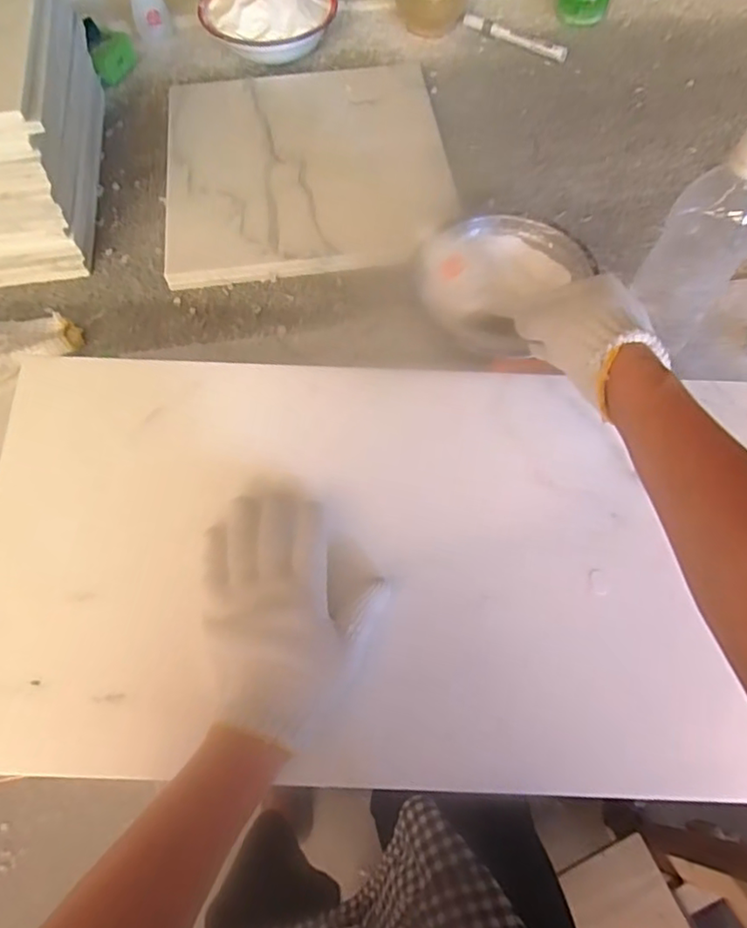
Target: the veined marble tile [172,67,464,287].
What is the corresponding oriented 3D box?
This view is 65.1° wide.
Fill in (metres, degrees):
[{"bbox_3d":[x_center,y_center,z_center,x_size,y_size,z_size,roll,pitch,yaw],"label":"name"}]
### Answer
[{"bbox_3d":[-0.072,-0.328,0.640,0.297,0.017,0.292,-8,65,-2],"label":"veined marble tile"}]

